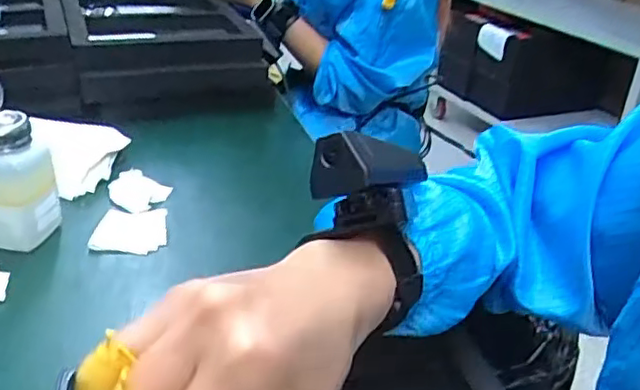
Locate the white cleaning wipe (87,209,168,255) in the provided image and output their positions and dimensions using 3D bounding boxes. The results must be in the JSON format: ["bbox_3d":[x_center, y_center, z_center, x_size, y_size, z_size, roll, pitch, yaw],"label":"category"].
[{"bbox_3d":[-0.159,0.028,0.532,0.058,0.016,0.050,4,29,-5],"label":"white cleaning wipe"}]

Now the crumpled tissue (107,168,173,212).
[{"bbox_3d":[-0.166,-0.006,0.585,0.055,0.026,0.036,-6,31,-22],"label":"crumpled tissue"}]

